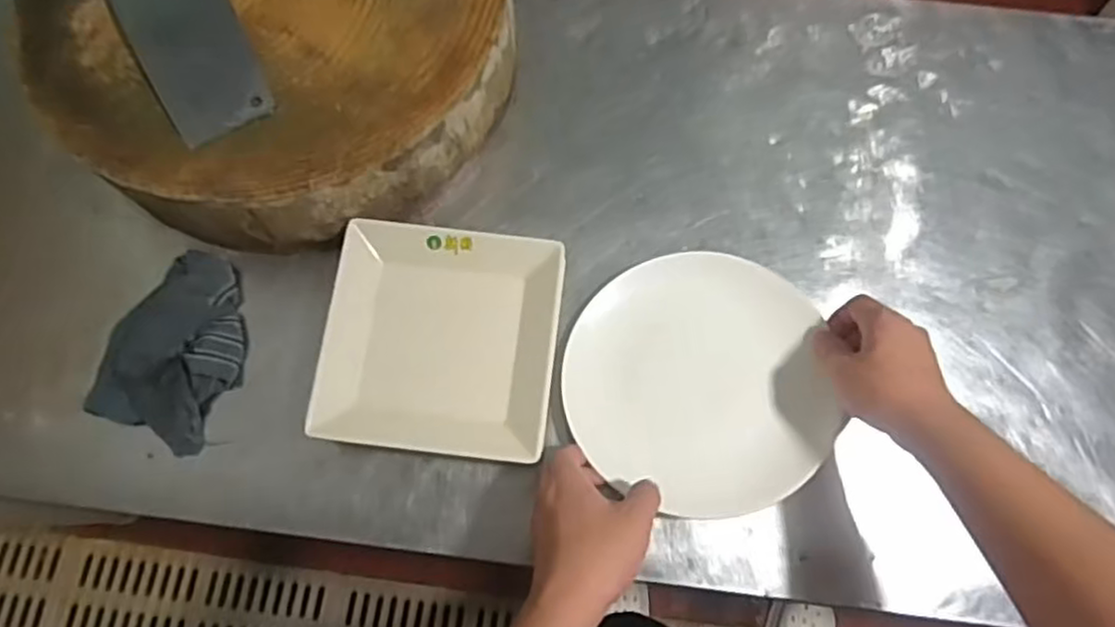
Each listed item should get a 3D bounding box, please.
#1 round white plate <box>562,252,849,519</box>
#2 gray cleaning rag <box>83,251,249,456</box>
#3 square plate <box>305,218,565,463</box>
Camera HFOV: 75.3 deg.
[{"bbox_3d":[0.114,0.054,0.605,0.207,0.038,0.216,0,75,0],"label":"round white plate"},{"bbox_3d":[-0.328,0.027,0.631,0.112,0.035,0.160,26,76,7],"label":"gray cleaning rag"},{"bbox_3d":[-0.096,0.020,0.605,0.188,0.032,0.187,7,79,0],"label":"square plate"}]

